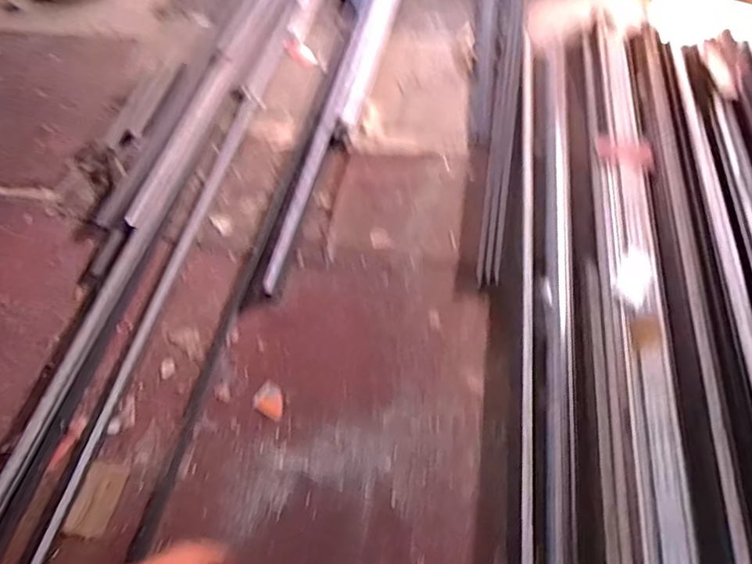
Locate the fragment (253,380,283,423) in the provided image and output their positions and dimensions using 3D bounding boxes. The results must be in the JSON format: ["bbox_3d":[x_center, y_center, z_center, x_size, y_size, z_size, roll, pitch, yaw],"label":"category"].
[{"bbox_3d":[-0.328,0.378,1.798,0.111,0.033,0.100,27,60,17],"label":"fragment"}]

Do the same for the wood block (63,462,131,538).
[{"bbox_3d":[-0.808,0.631,1.640,0.126,0.014,0.202,8,56,6],"label":"wood block"}]

